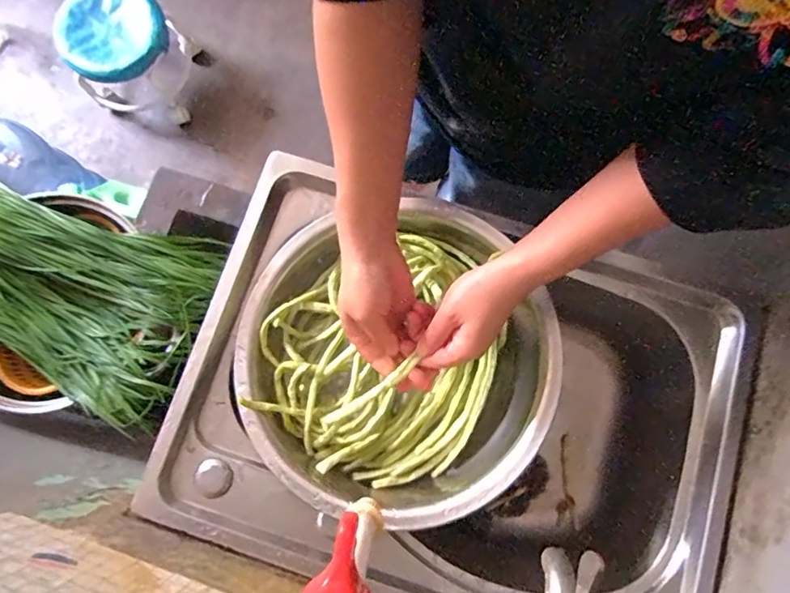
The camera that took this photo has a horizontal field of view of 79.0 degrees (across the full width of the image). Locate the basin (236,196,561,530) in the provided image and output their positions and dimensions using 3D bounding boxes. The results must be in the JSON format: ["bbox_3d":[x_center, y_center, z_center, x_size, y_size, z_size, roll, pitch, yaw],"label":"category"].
[{"bbox_3d":[-0.007,0.070,0.527,0.326,0.106,0.311,-1,80,-1],"label":"basin"}]

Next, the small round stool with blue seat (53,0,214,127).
[{"bbox_3d":[-0.696,-0.636,1.264,0.272,0.232,0.253,0,80,-1],"label":"small round stool with blue seat"}]

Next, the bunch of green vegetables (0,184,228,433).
[{"bbox_3d":[-0.496,-0.014,0.663,0.482,0.059,0.266,17,80,2],"label":"bunch of green vegetables"}]

